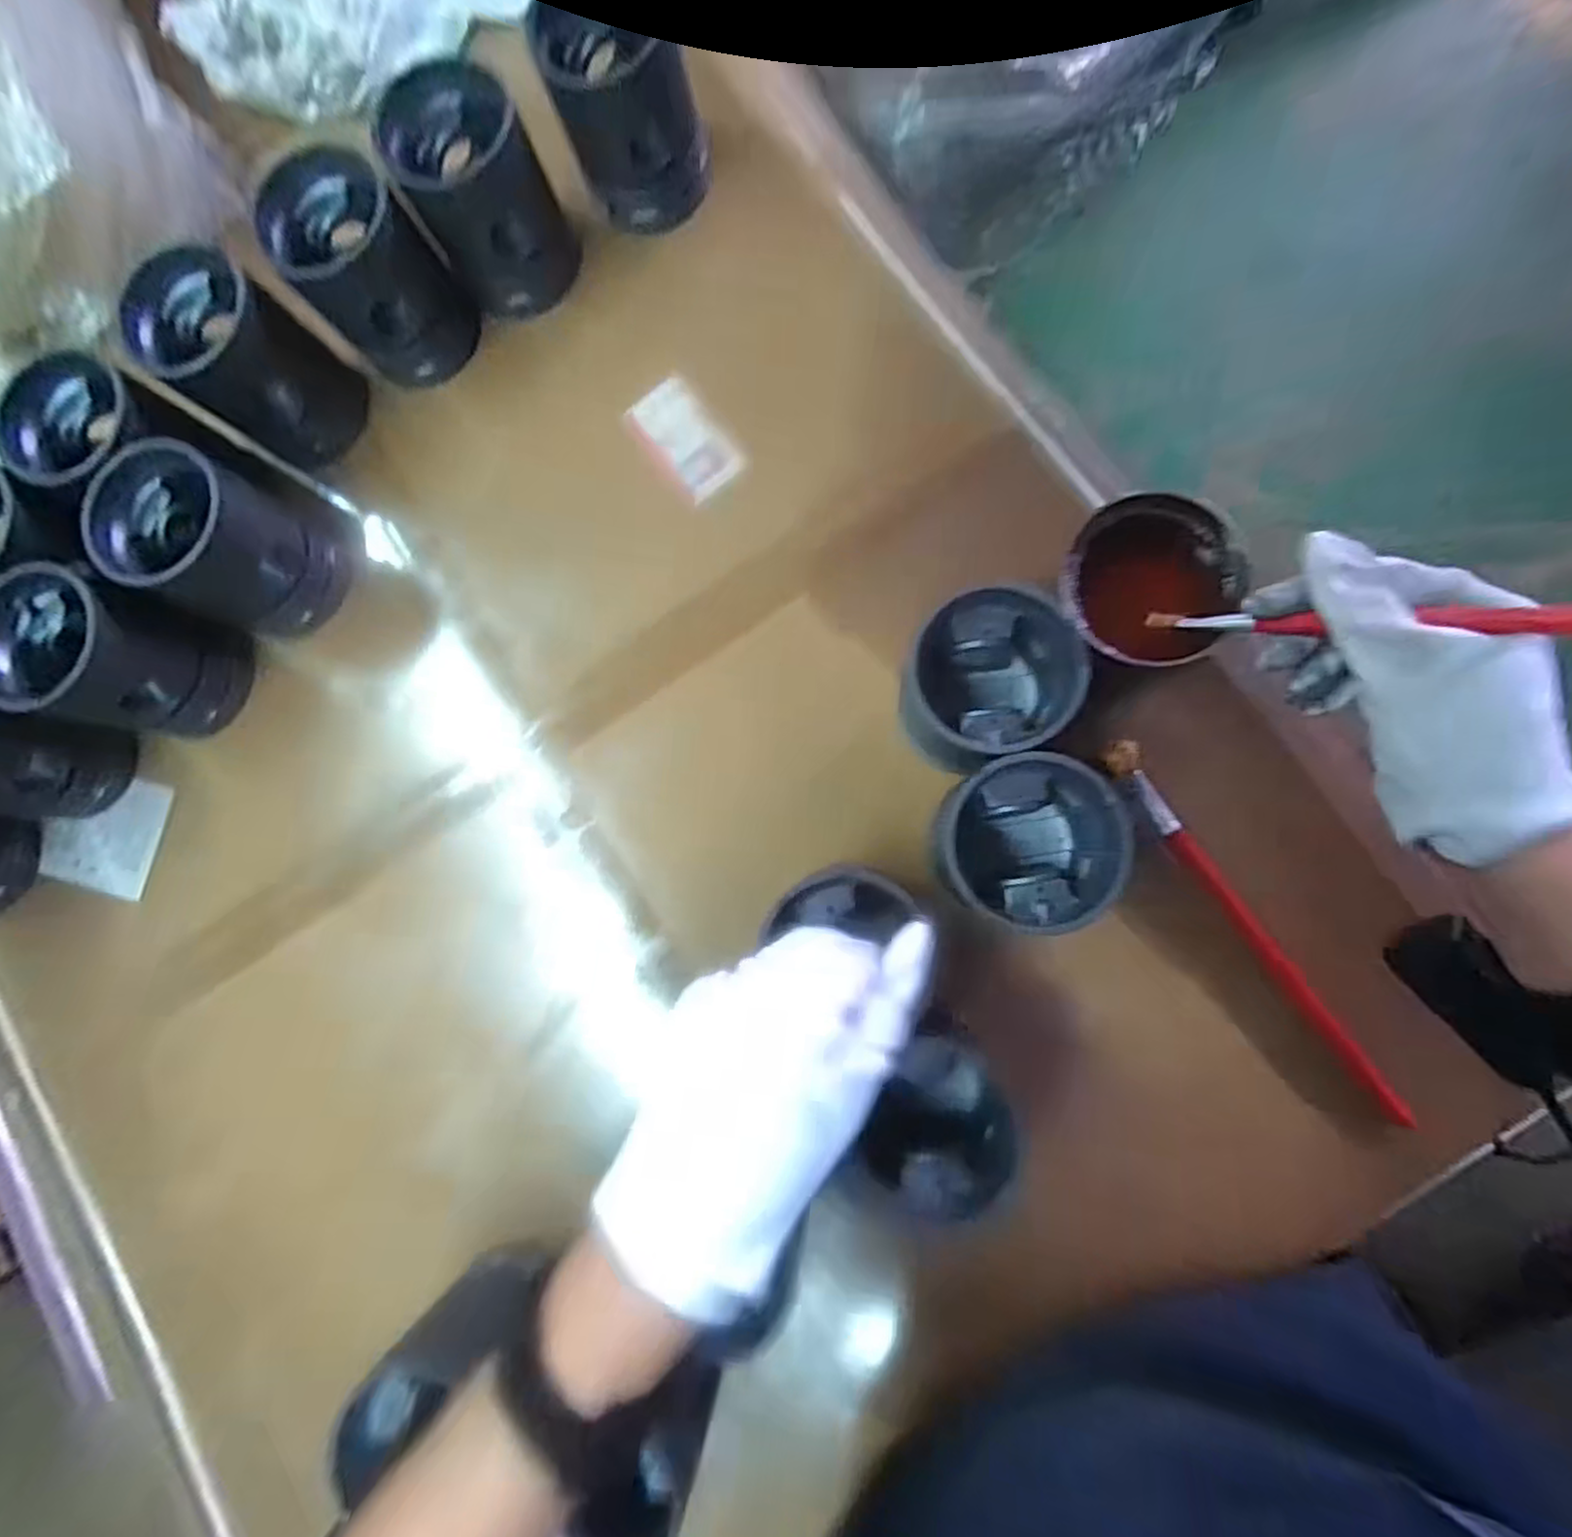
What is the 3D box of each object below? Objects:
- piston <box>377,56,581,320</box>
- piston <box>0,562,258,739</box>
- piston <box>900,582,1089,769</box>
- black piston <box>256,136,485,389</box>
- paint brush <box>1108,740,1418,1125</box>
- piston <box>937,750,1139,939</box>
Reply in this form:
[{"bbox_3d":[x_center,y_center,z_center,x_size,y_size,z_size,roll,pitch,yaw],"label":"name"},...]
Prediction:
[{"bbox_3d":[-0.205,-0.392,0.495,0.088,0.110,0.090,-1,85,7],"label":"piston"},{"bbox_3d":[-0.455,-0.073,0.490,0.098,0.107,0.091,13,86,8],"label":"piston"},{"bbox_3d":[0.116,-0.049,0.406,0.078,0.084,0.084,-1,85,7],"label":"piston"},{"bbox_3d":[-0.283,-0.340,0.499,0.093,0.114,0.102,-1,85,7],"label":"black piston"},{"bbox_3d":[0.282,0.093,0.430,0.020,0.012,0.263,-36,82,2],"label":"paint brush"},{"bbox_3d":[0.128,0.041,0.396,0.090,0.087,0.085,-1,85,7],"label":"piston"}]

